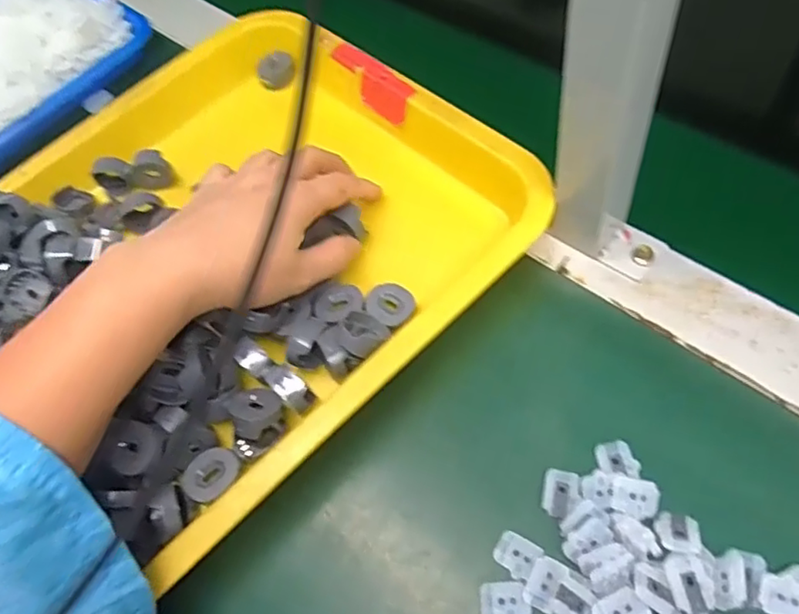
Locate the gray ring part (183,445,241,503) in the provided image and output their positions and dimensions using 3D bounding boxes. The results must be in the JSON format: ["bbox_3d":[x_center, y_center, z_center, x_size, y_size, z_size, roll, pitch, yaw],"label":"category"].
[{"bbox_3d":[-0.096,0.085,0.312,0.021,0.006,0.029,34,72,26],"label":"gray ring part"}]

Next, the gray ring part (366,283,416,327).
[{"bbox_3d":[-0.005,0.000,0.344,0.025,0.009,0.029,-27,59,-5],"label":"gray ring part"}]

